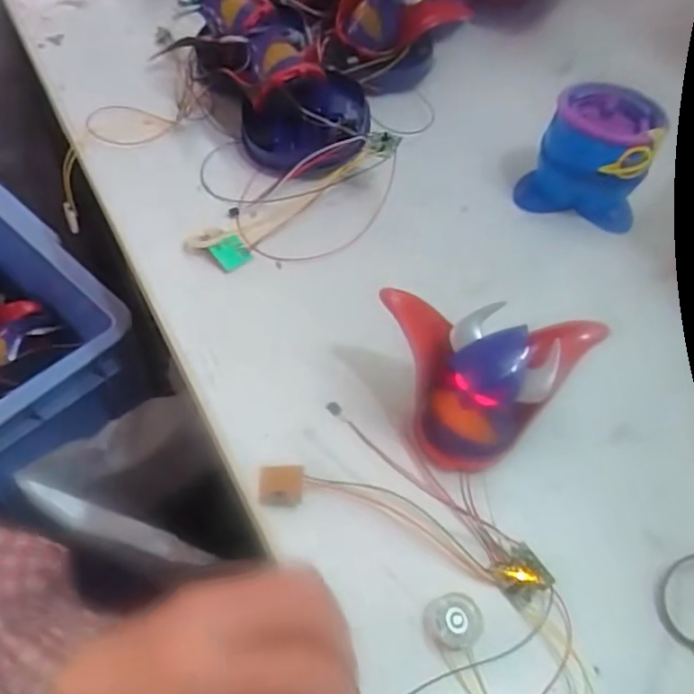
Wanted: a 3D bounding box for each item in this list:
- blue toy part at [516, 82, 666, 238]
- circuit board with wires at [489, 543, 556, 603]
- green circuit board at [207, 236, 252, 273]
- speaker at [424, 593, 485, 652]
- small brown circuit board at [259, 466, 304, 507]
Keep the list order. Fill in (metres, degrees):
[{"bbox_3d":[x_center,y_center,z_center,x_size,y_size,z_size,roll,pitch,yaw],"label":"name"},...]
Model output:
[{"bbox_3d":[0.196,-0.150,0.495,0.092,0.075,0.077,26,57,13],"label":"blue toy part"},{"bbox_3d":[0.092,0.121,0.329,0.025,0.004,0.024,-38,69,0],"label":"circuit board with wires"},{"bbox_3d":[-0.084,-0.067,0.450,0.025,0.004,0.023,-34,91,-19],"label":"green circuit board"},{"bbox_3d":[0.054,0.139,0.316,0.029,0.005,0.025,-5,56,-8],"label":"speaker"},{"bbox_3d":[-0.037,0.078,0.351,0.024,0.006,0.022,1,55,-4],"label":"small brown circuit board"}]

